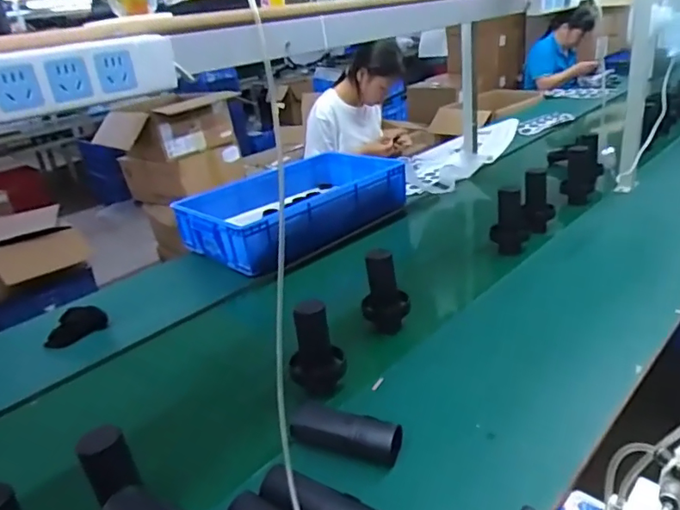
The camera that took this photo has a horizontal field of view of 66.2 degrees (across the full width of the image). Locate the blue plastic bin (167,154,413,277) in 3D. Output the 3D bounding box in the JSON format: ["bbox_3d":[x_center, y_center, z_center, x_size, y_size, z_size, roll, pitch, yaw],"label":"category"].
[{"bbox_3d":[-0.129,-0.156,1.609,0.416,0.135,0.679,14,33,37],"label":"blue plastic bin"}]

